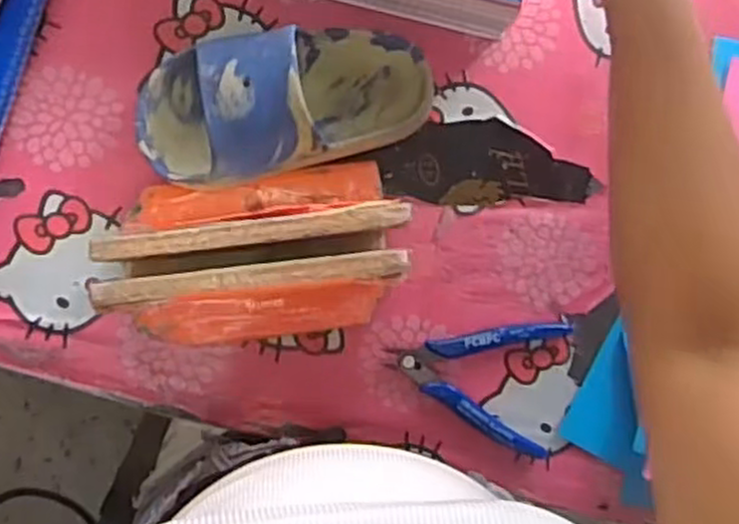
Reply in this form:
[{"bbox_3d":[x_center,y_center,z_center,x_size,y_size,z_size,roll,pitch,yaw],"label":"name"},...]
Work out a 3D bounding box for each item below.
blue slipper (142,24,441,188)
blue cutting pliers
[{"bbox_3d":[-0.048,-0.096,0.459,0.174,0.062,0.079,-14,93,-7],"label":"blue slipper"},{"bbox_3d":[0.071,0.070,0.501,0.113,0.013,0.086,17,89,-7],"label":"blue cutting pliers"}]

